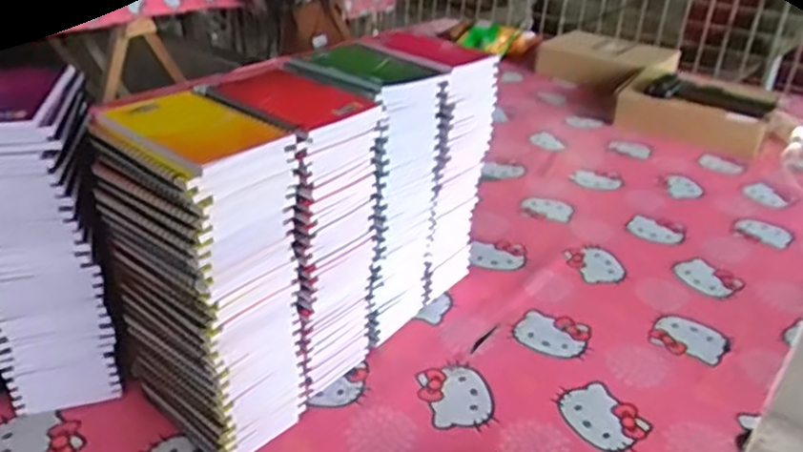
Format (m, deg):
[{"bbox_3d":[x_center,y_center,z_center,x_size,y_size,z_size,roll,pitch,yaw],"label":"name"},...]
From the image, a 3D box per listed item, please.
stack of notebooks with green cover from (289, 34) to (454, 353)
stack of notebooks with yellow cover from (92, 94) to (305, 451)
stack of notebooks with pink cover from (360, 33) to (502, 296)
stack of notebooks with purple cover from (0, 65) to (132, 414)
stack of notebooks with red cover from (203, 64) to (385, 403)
[{"bbox_3d":[-0.037,-0.025,0.695,0.125,0.286,0.114,23,34,32],"label":"stack of notebooks with green cover"},{"bbox_3d":[-0.167,0.042,0.561,0.151,0.283,0.099,24,35,33],"label":"stack of notebooks with yellow cover"},{"bbox_3d":[0.030,-0.059,0.769,0.119,0.293,0.108,27,37,37],"label":"stack of notebooks with pink cover"},{"bbox_3d":[-0.313,0.023,0.583,0.109,0.299,0.110,-9,31,-21],"label":"stack of notebooks with purple cover"},{"bbox_3d":[-0.092,0.013,0.620,0.121,0.287,0.115,22,34,31],"label":"stack of notebooks with red cover"}]

